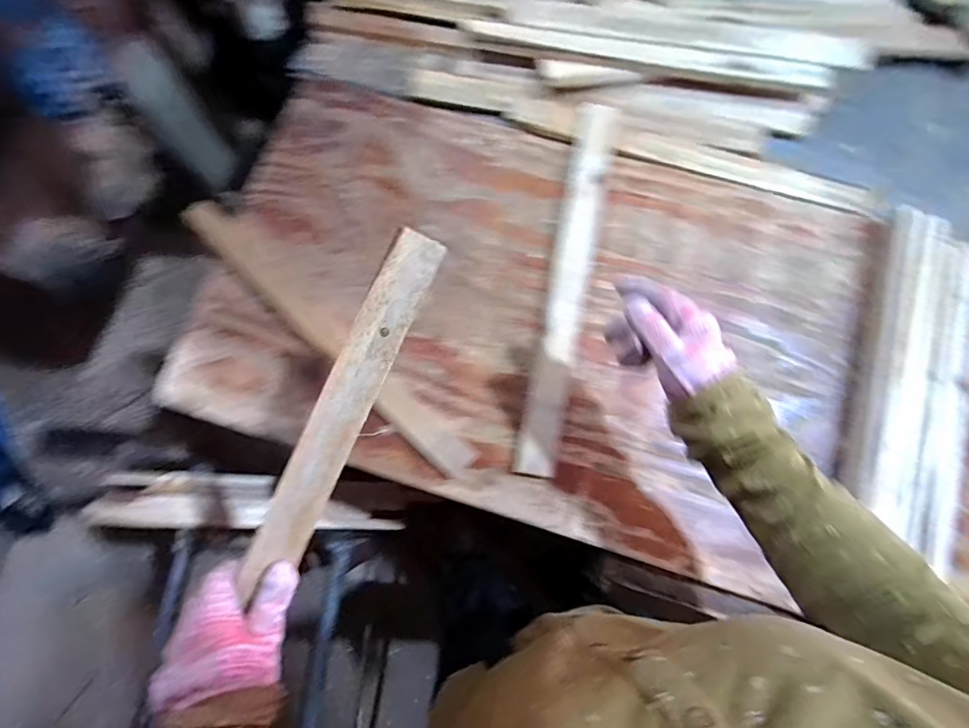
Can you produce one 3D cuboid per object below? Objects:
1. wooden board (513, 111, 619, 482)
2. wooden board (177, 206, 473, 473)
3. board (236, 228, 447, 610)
[{"bbox_3d":[0.108,-0.110,0.611,0.050,0.022,0.490,11,78,4],"label":"wooden board"},{"bbox_3d":[-0.200,-0.043,0.604,0.493,0.024,0.050,42,81,10],"label":"wooden board"},{"bbox_3d":[-0.113,0.041,0.377,0.040,0.009,0.301,25,95,-12],"label":"board"}]

